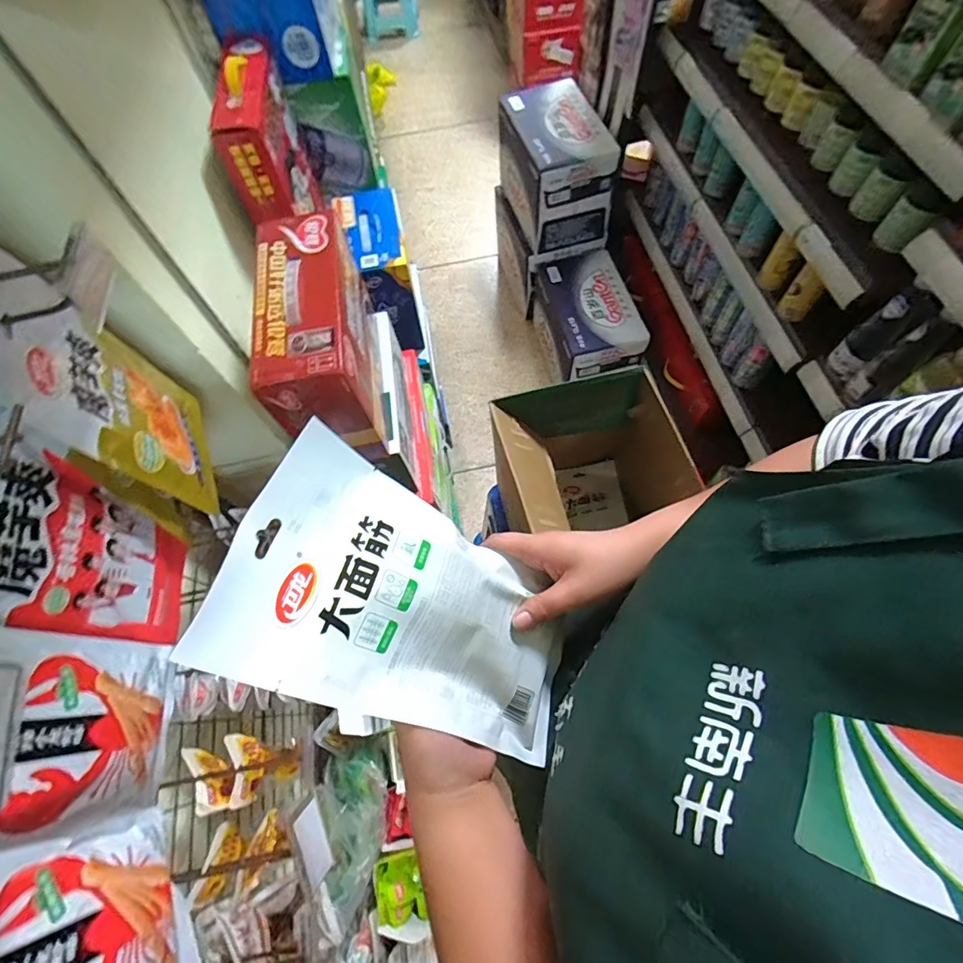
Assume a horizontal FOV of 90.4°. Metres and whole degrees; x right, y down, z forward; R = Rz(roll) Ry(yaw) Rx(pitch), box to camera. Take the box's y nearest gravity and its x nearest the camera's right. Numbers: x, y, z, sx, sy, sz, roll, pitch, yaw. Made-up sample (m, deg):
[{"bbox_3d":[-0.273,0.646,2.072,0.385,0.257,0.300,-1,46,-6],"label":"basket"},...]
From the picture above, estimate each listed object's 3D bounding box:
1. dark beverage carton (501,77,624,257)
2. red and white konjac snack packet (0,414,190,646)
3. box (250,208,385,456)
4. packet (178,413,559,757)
[{"bbox_3d":[0.216,-0.946,1.472,0.257,0.301,0.359,-22,66,-6],"label":"dark beverage carton"},{"bbox_3d":[-0.319,0.053,0.387,0.028,0.263,0.129,-8,65,4],"label":"red and white konjac snack packet"},{"bbox_3d":[-0.217,-0.194,0.642,0.112,0.158,0.262,-9,65,-1],"label":"box"},{"bbox_3d":[-0.034,0.084,0.317,0.249,0.016,0.139,32,63,-26],"label":"packet"}]

